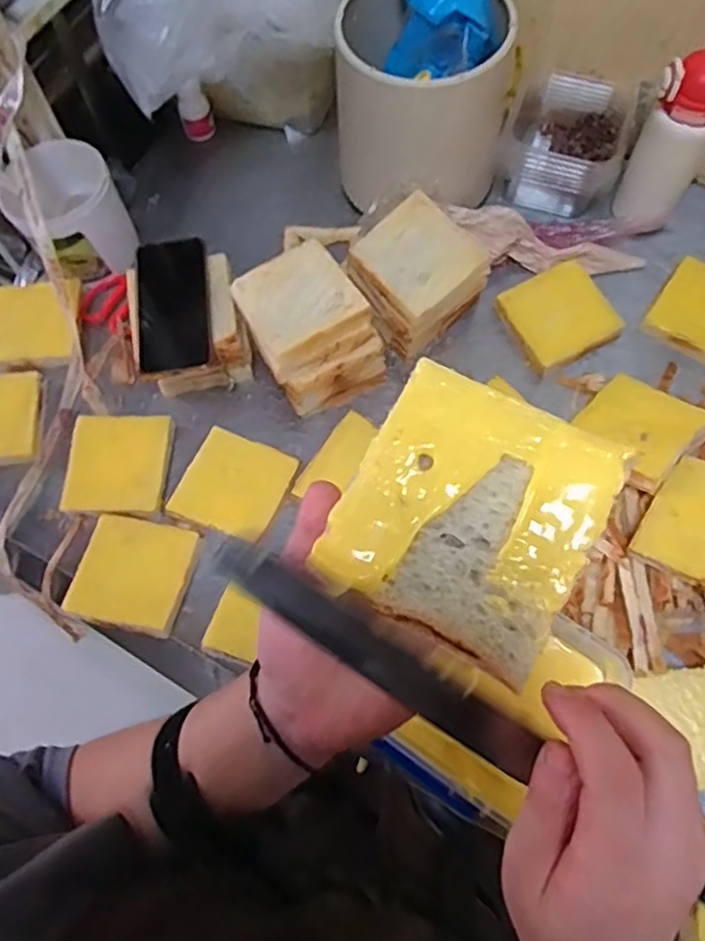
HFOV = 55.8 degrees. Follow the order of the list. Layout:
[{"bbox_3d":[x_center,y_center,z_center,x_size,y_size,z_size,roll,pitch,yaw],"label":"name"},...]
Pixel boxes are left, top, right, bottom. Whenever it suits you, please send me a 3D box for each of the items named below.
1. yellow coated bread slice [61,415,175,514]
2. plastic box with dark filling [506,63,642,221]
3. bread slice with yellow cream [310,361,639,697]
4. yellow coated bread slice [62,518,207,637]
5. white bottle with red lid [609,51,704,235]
[{"bbox_3d":[-0.252,-0.009,0.717,0.101,0.019,0.108,2,69,4],"label":"yellow coated bread slice"},{"bbox_3d":[0.258,-0.392,0.809,0.129,0.092,0.141,14,70,8],"label":"plastic box with dark filling"},{"bbox_3d":[0.050,0.018,0.287,0.101,0.021,0.106,27,72,12],"label":"bread slice with yellow cream"},{"bbox_3d":[-0.218,0.103,0.669,0.107,0.022,0.107,11,70,7],"label":"yellow coated bread slice"},{"bbox_3d":[0.360,-0.352,0.722,0.094,0.178,0.091,28,72,12],"label":"white bottle with red lid"}]

